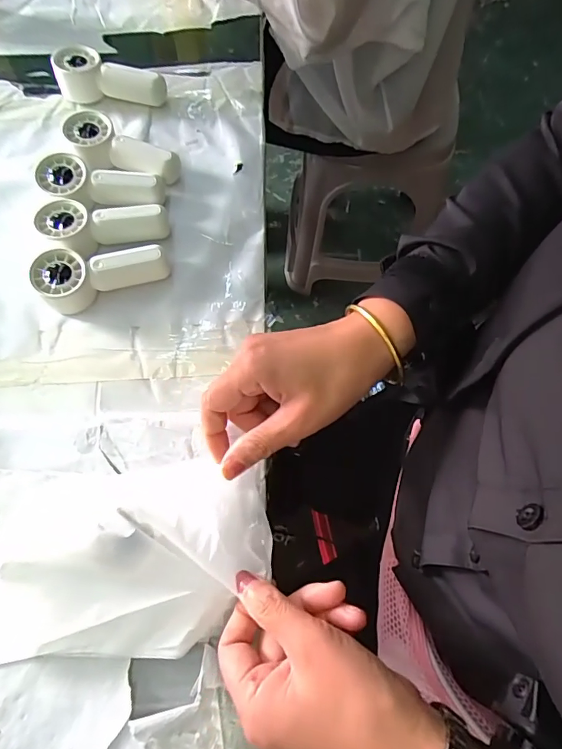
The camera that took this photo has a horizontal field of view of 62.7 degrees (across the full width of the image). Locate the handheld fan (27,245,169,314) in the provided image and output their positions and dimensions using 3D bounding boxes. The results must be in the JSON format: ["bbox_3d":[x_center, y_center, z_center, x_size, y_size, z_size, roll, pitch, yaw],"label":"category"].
[{"bbox_3d":[-0.151,-0.082,0.394,0.105,0.032,0.041,-7,70,-4],"label":"handheld fan"}]

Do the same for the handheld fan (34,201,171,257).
[{"bbox_3d":[-0.157,-0.126,0.413,0.105,0.032,0.050,-2,70,-2],"label":"handheld fan"}]

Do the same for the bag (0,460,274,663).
[{"bbox_3d":[-0.110,0.122,0.310,0.202,0.044,0.119,-5,70,-3],"label":"bag"}]

